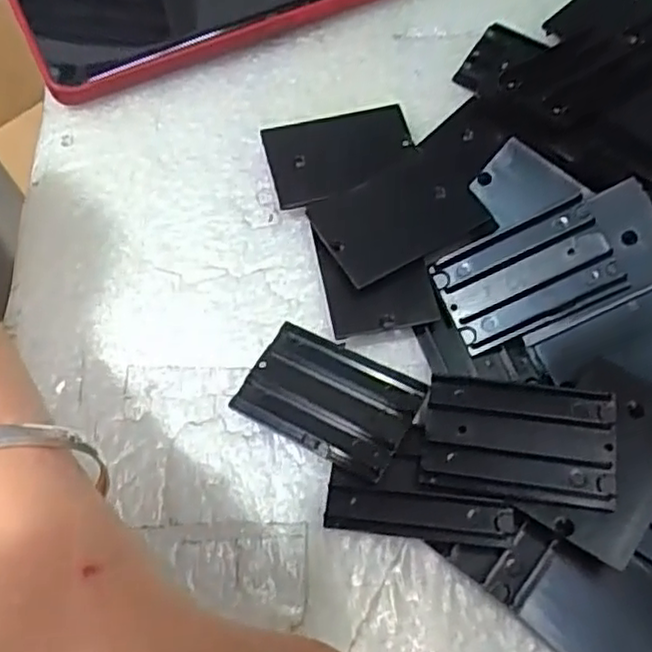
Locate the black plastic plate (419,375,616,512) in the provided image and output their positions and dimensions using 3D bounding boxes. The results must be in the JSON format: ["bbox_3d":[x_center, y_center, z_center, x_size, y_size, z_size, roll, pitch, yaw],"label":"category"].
[{"bbox_3d":[0.057,0.034,0.206,0.053,0.004,0.034,5,74,12],"label":"black plastic plate"}]

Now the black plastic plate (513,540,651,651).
[{"bbox_3d":[0.083,0.084,0.196,0.052,0.005,0.034,39,81,13],"label":"black plastic plate"}]

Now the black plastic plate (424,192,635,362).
[{"bbox_3d":[0.066,-0.016,0.230,0.054,0.004,0.034,-25,77,12],"label":"black plastic plate"}]

